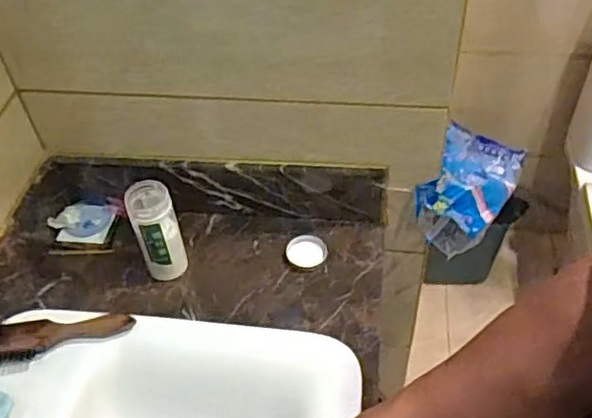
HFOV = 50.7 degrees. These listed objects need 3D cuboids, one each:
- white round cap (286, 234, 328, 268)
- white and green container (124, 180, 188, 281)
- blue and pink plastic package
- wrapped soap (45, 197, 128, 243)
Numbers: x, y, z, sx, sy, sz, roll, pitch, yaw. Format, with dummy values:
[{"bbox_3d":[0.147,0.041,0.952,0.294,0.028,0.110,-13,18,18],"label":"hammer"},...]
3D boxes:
[{"bbox_3d":[0.015,0.060,0.915,0.058,0.012,0.063,-2,48,2],"label":"white round cap"},{"bbox_3d":[-0.192,0.034,0.868,0.060,0.136,0.067,-20,50,-14],"label":"white and green container"},{"bbox_3d":[0.267,-0.043,0.973,0.139,0.060,0.244,43,62,-12],"label":"blue and pink plastic package"},{"bbox_3d":[-0.323,0.017,0.974,0.107,0.027,0.064,-7,48,-2],"label":"wrapped soap"}]

